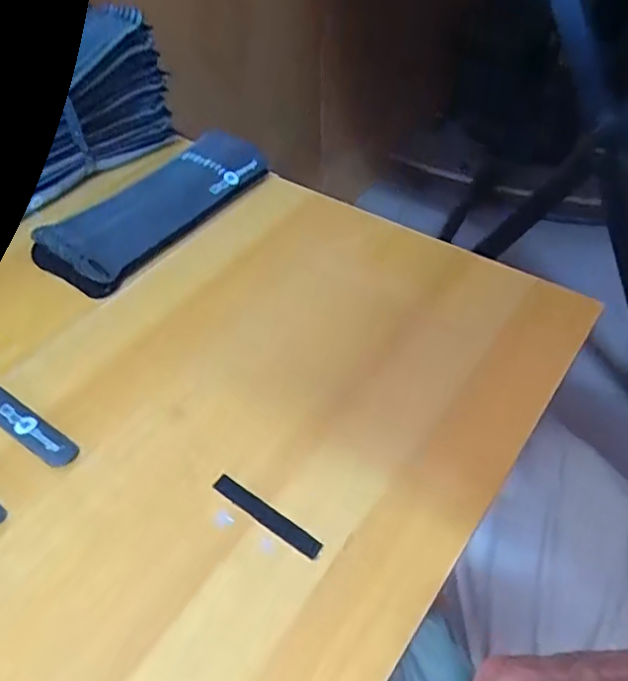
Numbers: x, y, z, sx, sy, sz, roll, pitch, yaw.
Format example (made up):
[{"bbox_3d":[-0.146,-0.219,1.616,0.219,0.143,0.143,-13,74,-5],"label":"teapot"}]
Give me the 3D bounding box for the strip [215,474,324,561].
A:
[{"bbox_3d":[-0.026,0.095,0.342,0.071,0.004,0.012,29,56,25],"label":"strip"}]

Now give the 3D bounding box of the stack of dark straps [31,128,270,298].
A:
[{"bbox_3d":[-0.123,-0.114,0.514,0.067,0.029,0.209,29,55,24],"label":"stack of dark straps"}]

